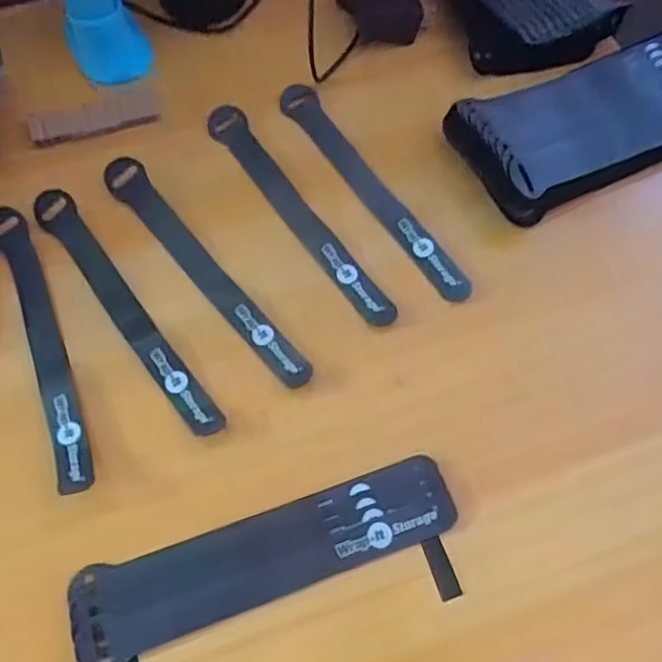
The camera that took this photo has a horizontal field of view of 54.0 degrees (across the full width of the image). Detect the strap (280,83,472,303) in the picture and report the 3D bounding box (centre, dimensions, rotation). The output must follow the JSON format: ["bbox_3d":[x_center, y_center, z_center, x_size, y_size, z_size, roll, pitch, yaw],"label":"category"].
[{"bbox_3d":[0.025,-0.097,0.434,0.023,0.009,0.201,-33,65,-2],"label":"strap"}]

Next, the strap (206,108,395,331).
[{"bbox_3d":[-0.025,-0.081,0.424,0.025,0.005,0.201,-31,69,-12],"label":"strap"}]

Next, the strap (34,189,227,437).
[{"bbox_3d":[-0.126,-0.016,0.397,0.023,0.014,0.202,-35,66,-17],"label":"strap"}]

